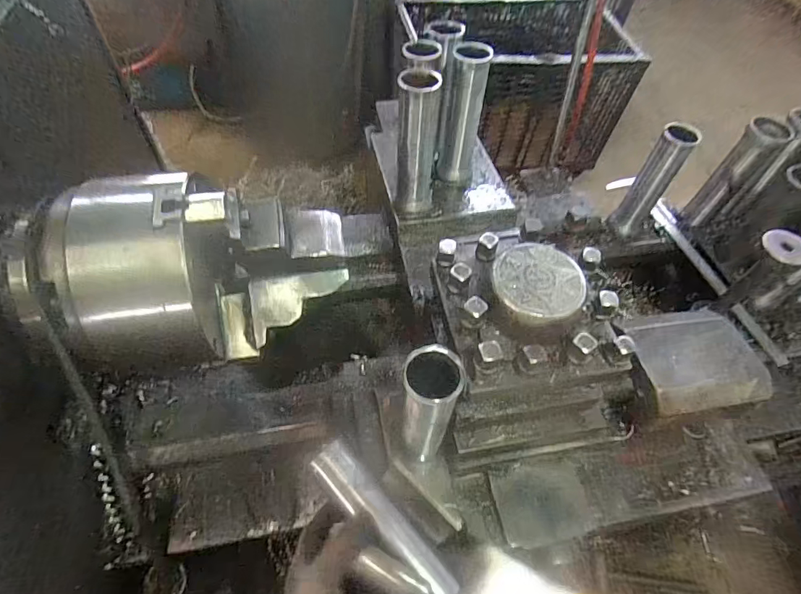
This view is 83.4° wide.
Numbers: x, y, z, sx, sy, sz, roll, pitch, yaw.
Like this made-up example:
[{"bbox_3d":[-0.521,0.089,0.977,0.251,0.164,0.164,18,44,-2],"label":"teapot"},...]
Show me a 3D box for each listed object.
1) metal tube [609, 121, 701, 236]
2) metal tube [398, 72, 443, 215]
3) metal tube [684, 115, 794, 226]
[{"bbox_3d":[0.401,-0.182,0.721,0.053,0.183,0.048,29,58,17],"label":"metal tube"},{"bbox_3d":[0.023,-0.201,0.602,0.055,0.184,0.055,4,54,0],"label":"metal tube"},{"bbox_3d":[0.537,-0.196,0.730,0.053,0.181,0.058,-35,63,-24],"label":"metal tube"}]

